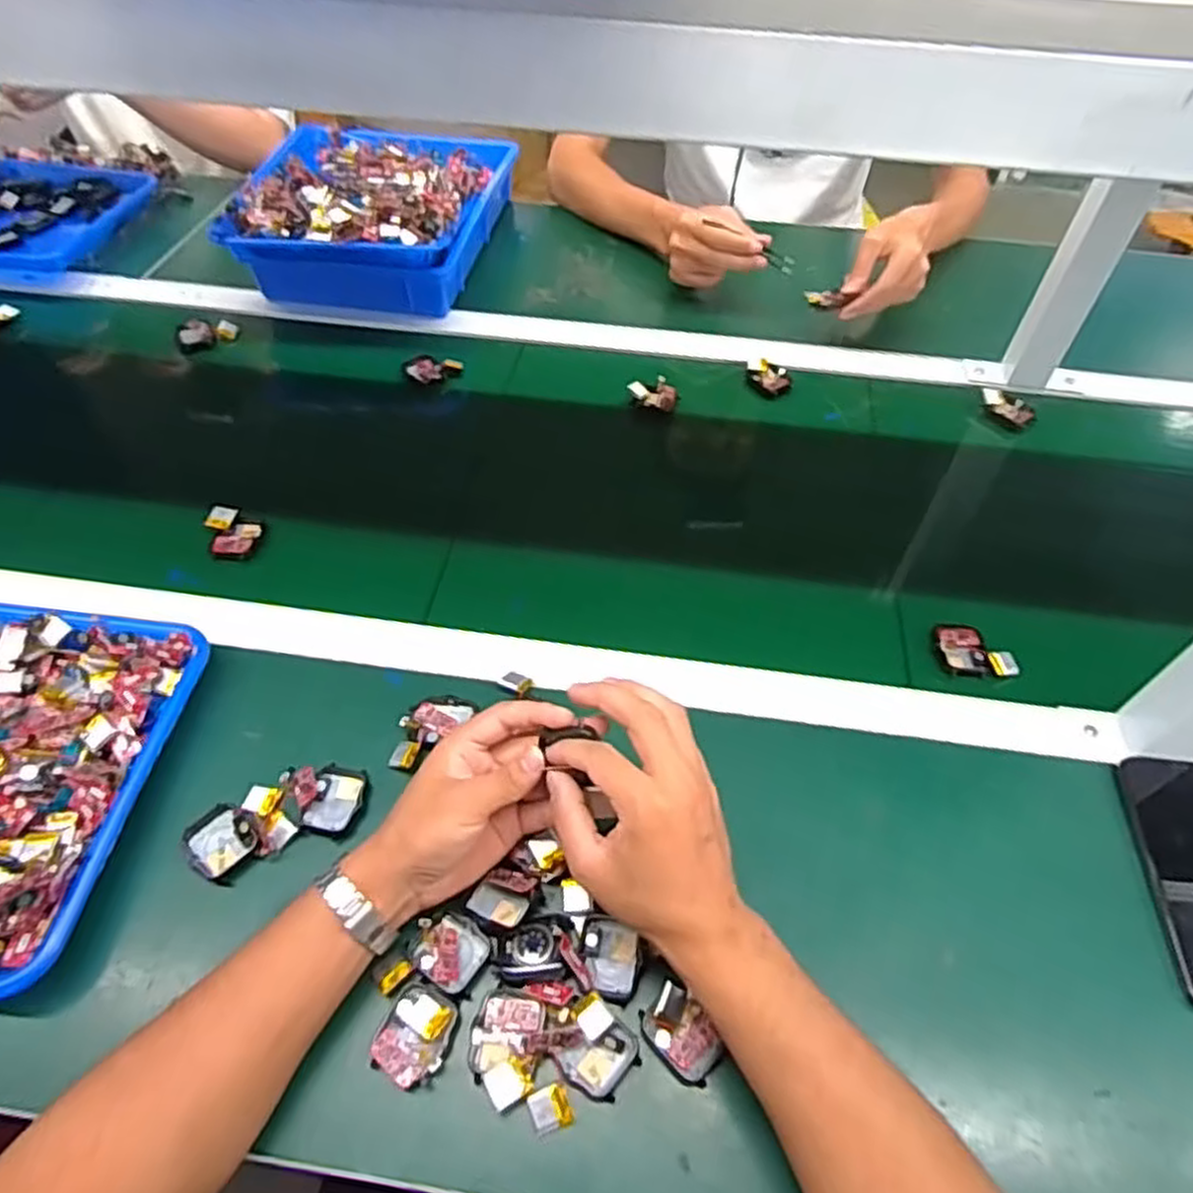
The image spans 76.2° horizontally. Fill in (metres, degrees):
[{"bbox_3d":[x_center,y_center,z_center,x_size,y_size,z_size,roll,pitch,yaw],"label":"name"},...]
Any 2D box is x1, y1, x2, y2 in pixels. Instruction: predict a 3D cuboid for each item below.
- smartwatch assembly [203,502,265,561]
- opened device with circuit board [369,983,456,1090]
[{"bbox_3d":[-0.309,-0.056,0.650,0.042,0.021,0.055,-14,54,-11],"label":"smartwatch assembly"},{"bbox_3d":[-0.101,0.245,0.424,0.039,0.013,0.046,24,56,17],"label":"opened device with circuit board"}]

